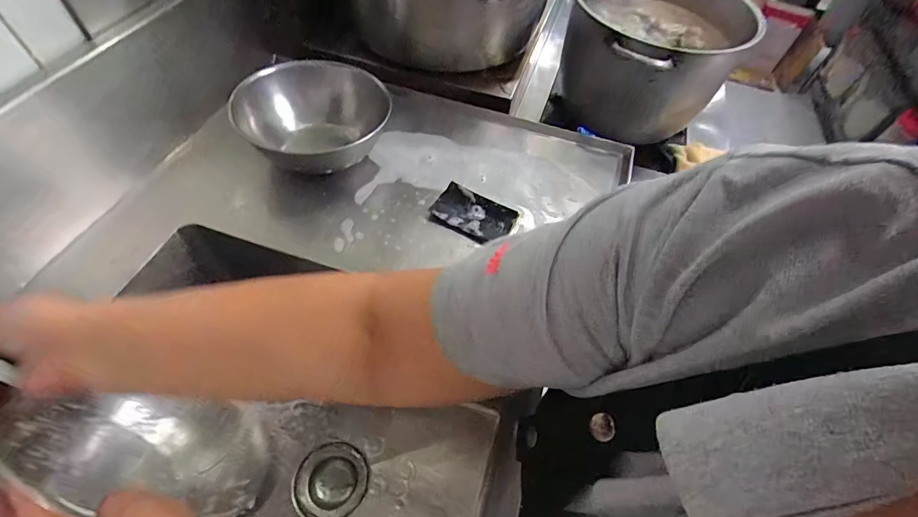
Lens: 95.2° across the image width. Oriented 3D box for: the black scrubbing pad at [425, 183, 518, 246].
[{"bbox_3d":[0.022,-0.064,0.608,0.111,0.017,0.075,25,58,12],"label":"black scrubbing pad"}]

